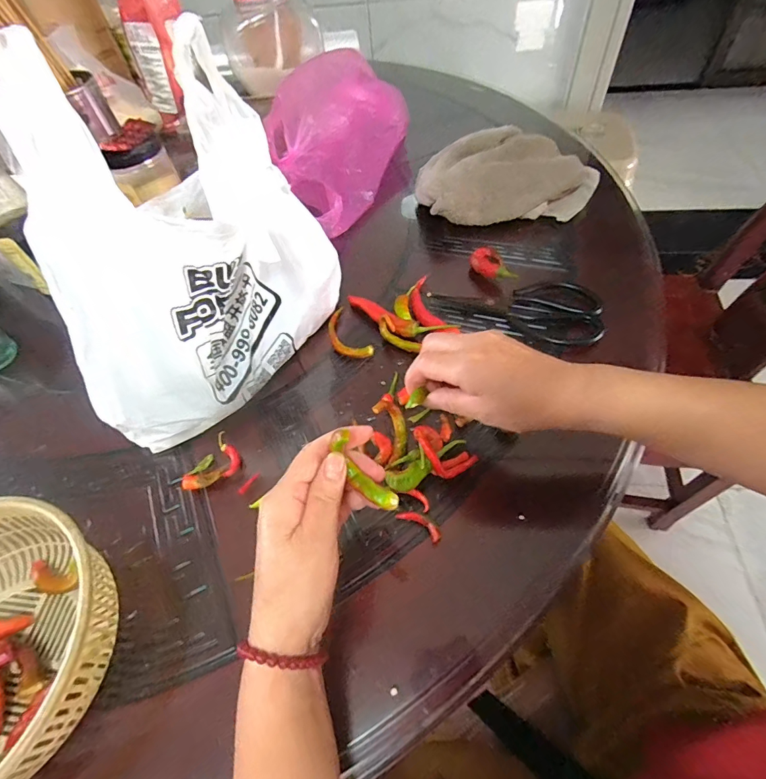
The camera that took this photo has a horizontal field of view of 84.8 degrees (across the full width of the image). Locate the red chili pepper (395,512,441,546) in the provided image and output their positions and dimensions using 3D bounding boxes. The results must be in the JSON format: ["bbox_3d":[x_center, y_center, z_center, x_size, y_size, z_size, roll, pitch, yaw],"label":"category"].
[{"bbox_3d":[0.030,0.109,0.340,0.039,0.008,0.013,32,64,24],"label":"red chili pepper"}]

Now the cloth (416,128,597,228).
[{"bbox_3d":[0.164,-0.279,0.568,0.229,0.073,0.128,-13,55,-3],"label":"cloth"}]

